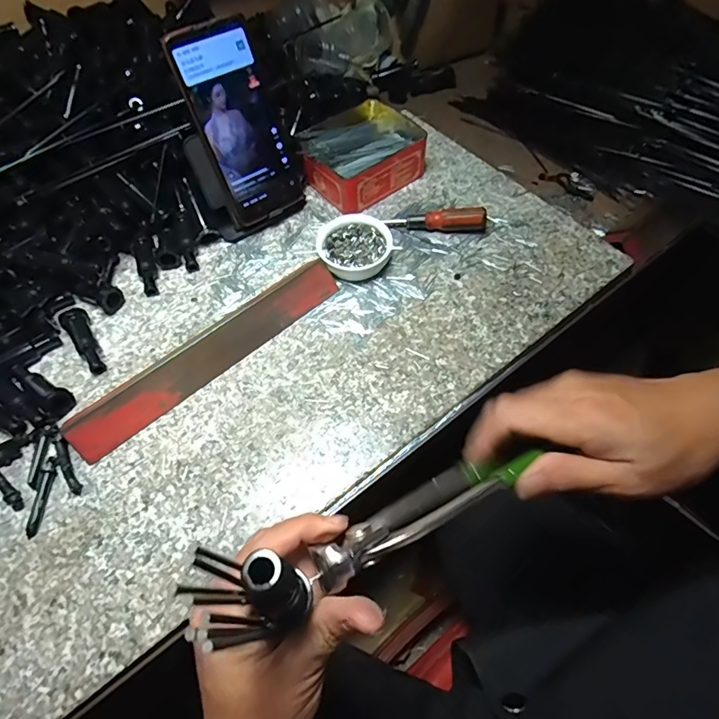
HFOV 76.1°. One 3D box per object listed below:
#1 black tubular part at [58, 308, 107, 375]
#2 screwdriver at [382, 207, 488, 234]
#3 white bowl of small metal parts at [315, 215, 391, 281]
[{"bbox_3d":[-0.246,-0.016,0.414,0.021,0.021,0.070,-32,63,-17],"label":"black tubular part"},{"bbox_3d":[0.080,-0.146,0.480,0.112,0.025,0.018,4,58,4],"label":"screwdriver"},{"bbox_3d":[-0.005,-0.109,0.457,0.070,0.028,0.073,-1,58,1],"label":"white bowl of small metal parts"}]

